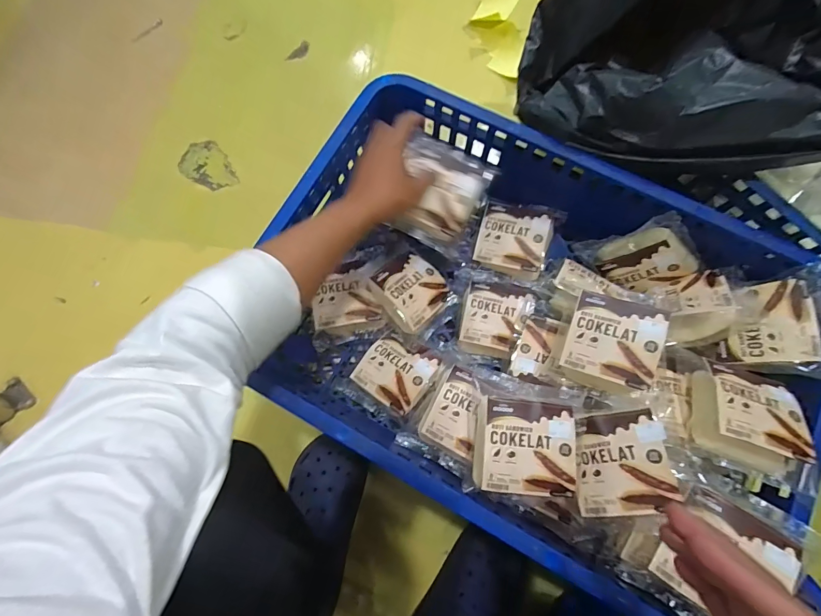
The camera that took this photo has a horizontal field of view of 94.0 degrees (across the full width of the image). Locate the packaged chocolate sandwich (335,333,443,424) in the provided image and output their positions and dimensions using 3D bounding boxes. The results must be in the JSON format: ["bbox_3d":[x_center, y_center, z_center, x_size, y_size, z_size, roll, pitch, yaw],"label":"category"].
[{"bbox_3d":[-0.017,0.087,0.495,0.098,0.028,0.098,25,76,24],"label":"packaged chocolate sandwich"}]

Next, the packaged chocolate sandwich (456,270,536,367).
[{"bbox_3d":[0.113,0.012,0.519,0.086,0.029,0.127,15,77,4],"label":"packaged chocolate sandwich"}]

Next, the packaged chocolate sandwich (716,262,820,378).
[{"bbox_3d":[0.408,0.011,0.418,0.106,0.025,0.122,9,79,32],"label":"packaged chocolate sandwich"}]

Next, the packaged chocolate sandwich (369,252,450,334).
[{"bbox_3d":[0.000,-0.020,0.518,0.095,0.044,0.100,-37,88,-35],"label":"packaged chocolate sandwich"}]

